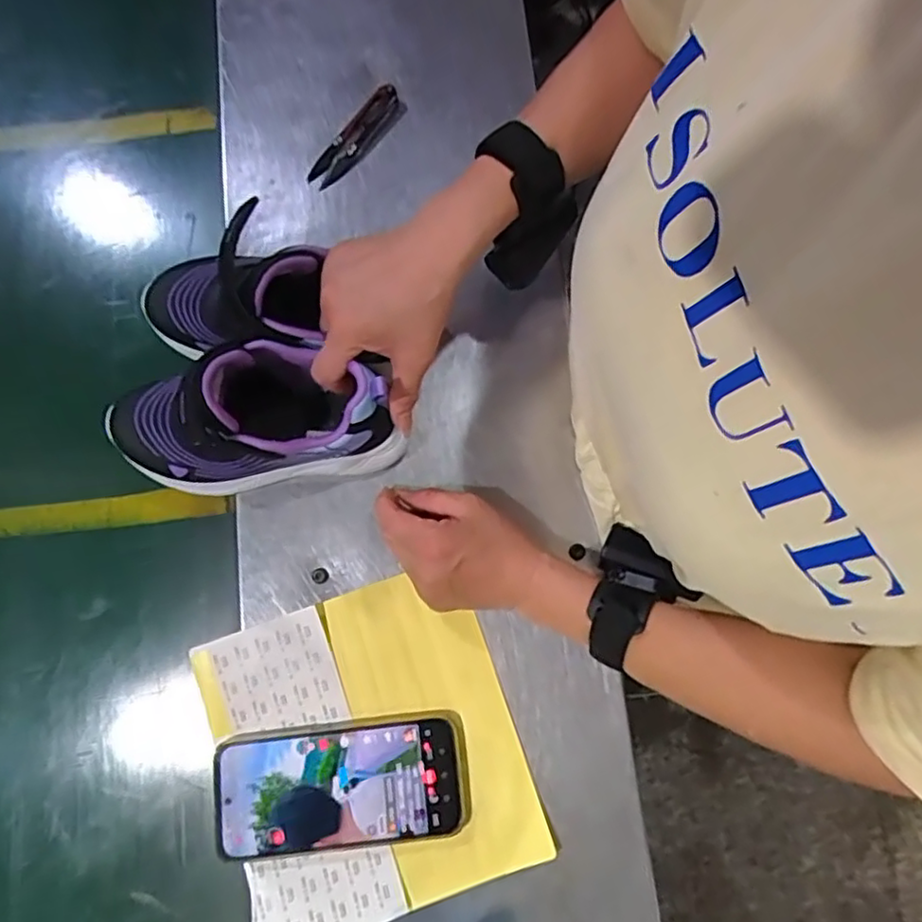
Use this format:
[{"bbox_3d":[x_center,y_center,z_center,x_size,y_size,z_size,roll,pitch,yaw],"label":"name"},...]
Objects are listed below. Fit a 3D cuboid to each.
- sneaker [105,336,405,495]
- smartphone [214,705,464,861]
[{"bbox_3d":[-0.145,-0.031,0.425,0.194,0.109,0.078,-9,78,-1],"label":"sneaker"},{"bbox_3d":[-0.080,0.219,0.433,0.165,0.010,0.079,-7,78,-1],"label":"smartphone"}]

